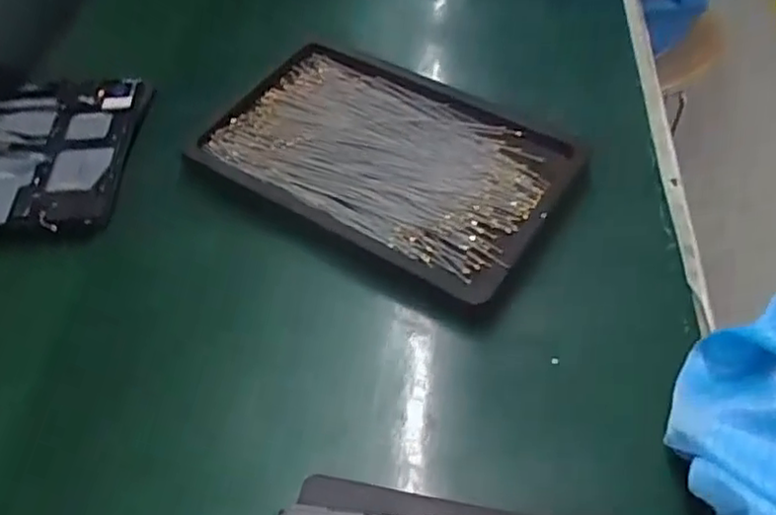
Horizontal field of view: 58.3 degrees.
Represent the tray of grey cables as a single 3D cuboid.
[{"bbox_3d":[-0.005,-0.069,0.483,0.248,0.027,0.152,24,59,22],"label":"tray of grey cables"}]

